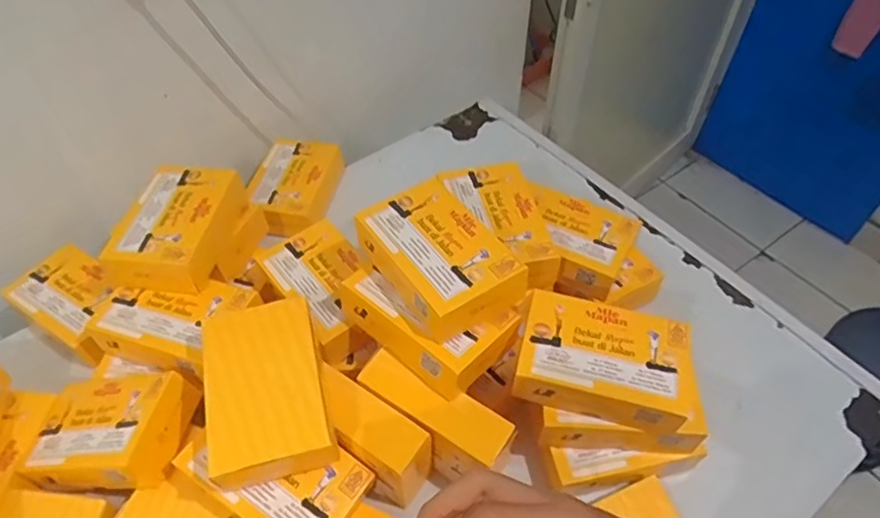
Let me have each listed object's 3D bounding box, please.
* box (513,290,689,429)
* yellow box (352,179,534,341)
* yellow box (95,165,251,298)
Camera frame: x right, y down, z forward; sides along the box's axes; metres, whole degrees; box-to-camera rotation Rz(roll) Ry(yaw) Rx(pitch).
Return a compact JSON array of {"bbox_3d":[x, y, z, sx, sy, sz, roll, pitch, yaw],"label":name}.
[{"bbox_3d":[0.159,0.097,0.582,0.155,0.042,0.101,11,52,10],"label":"box"},{"bbox_3d":[-0.004,-0.004,0.601,0.109,0.050,0.167,-28,56,-21],"label":"yellow box"},{"bbox_3d":[-0.315,-0.040,0.715,0.119,0.056,0.172,7,51,6],"label":"yellow box"}]

